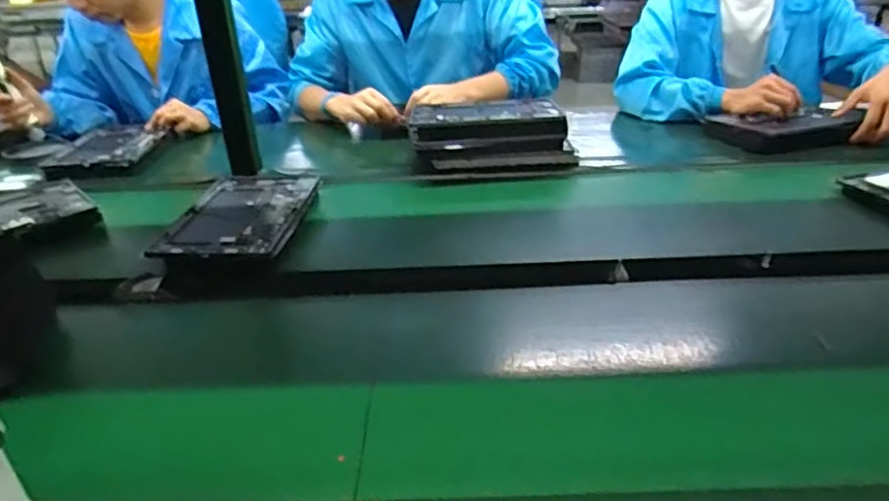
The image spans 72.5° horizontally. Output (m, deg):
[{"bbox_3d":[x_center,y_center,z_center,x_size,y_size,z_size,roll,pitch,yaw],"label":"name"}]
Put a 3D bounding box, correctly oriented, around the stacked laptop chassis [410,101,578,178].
[{"bbox_3d":[0.074,-0.202,1.066,0.270,0.097,0.158,-6,29,-6],"label":"stacked laptop chassis"}]

